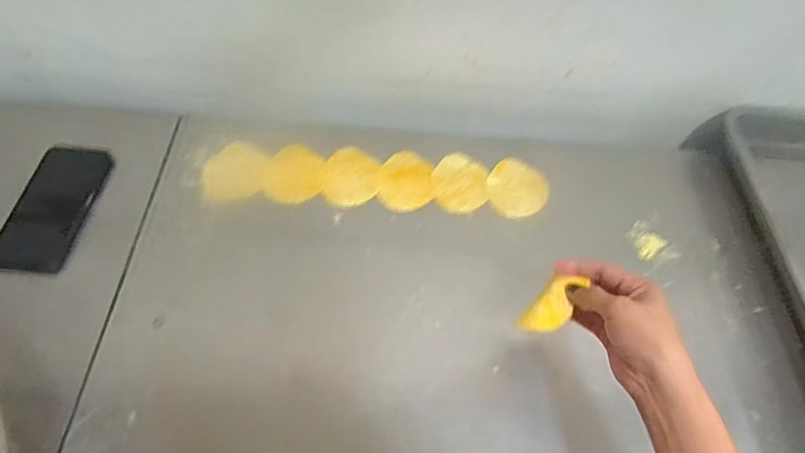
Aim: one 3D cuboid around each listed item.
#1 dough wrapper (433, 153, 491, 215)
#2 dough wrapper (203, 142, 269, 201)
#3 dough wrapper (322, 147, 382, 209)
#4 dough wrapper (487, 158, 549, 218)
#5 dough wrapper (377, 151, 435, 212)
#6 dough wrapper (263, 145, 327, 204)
[{"bbox_3d":[0.076,-0.057,0.616,0.070,0.007,0.088,6,59,-1],"label":"dough wrapper"},{"bbox_3d":[-0.211,-0.071,0.596,0.077,0.004,0.086,-7,60,-9],"label":"dough wrapper"},{"bbox_3d":[-0.066,-0.065,0.606,0.067,0.006,0.089,6,59,-1],"label":"dough wrapper"},{"bbox_3d":[0.149,-0.049,0.617,0.077,0.012,0.083,2,59,-3],"label":"dough wrapper"},{"bbox_3d":[0.004,-0.060,0.611,0.071,0.007,0.089,2,59,-3],"label":"dough wrapper"},{"bbox_3d":[-0.137,-0.067,0.599,0.069,0.004,0.086,5,64,-4],"label":"dough wrapper"}]

